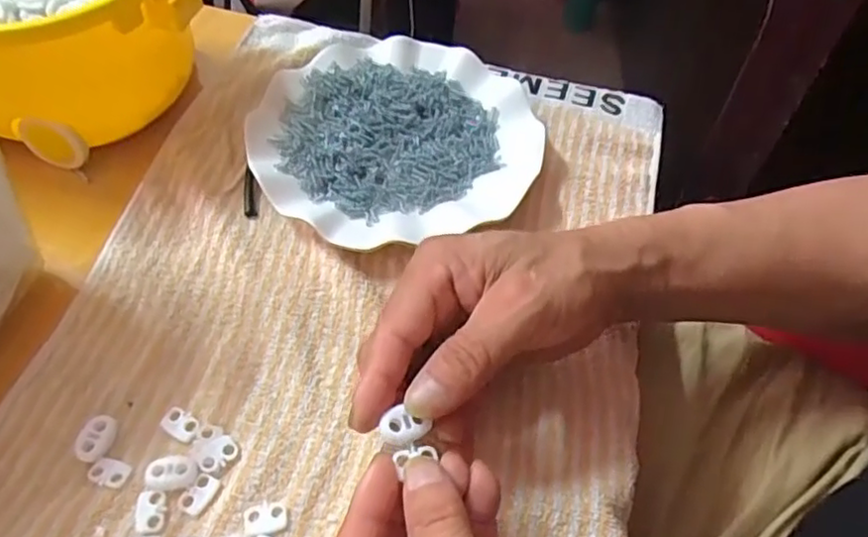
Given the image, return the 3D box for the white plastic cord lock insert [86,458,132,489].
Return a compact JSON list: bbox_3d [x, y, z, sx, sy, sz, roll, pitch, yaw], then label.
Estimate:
[{"bbox_3d":[-0.148,0.093,0.295,0.018,0.004,0.012,12,54,5],"label":"white plastic cord lock insert"}]

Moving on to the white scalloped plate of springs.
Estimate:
[{"bbox_3d":[-0.024,-0.086,0.422,0.181,0.022,0.173,2,54,-3],"label":"white scalloped plate of springs"}]

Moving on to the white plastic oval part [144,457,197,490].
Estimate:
[{"bbox_3d":[-0.120,0.094,0.296,0.022,0.005,0.014,-1,54,-4],"label":"white plastic oval part"}]

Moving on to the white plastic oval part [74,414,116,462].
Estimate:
[{"bbox_3d":[-0.159,0.080,0.304,0.015,0.005,0.022,7,54,1],"label":"white plastic oval part"}]

